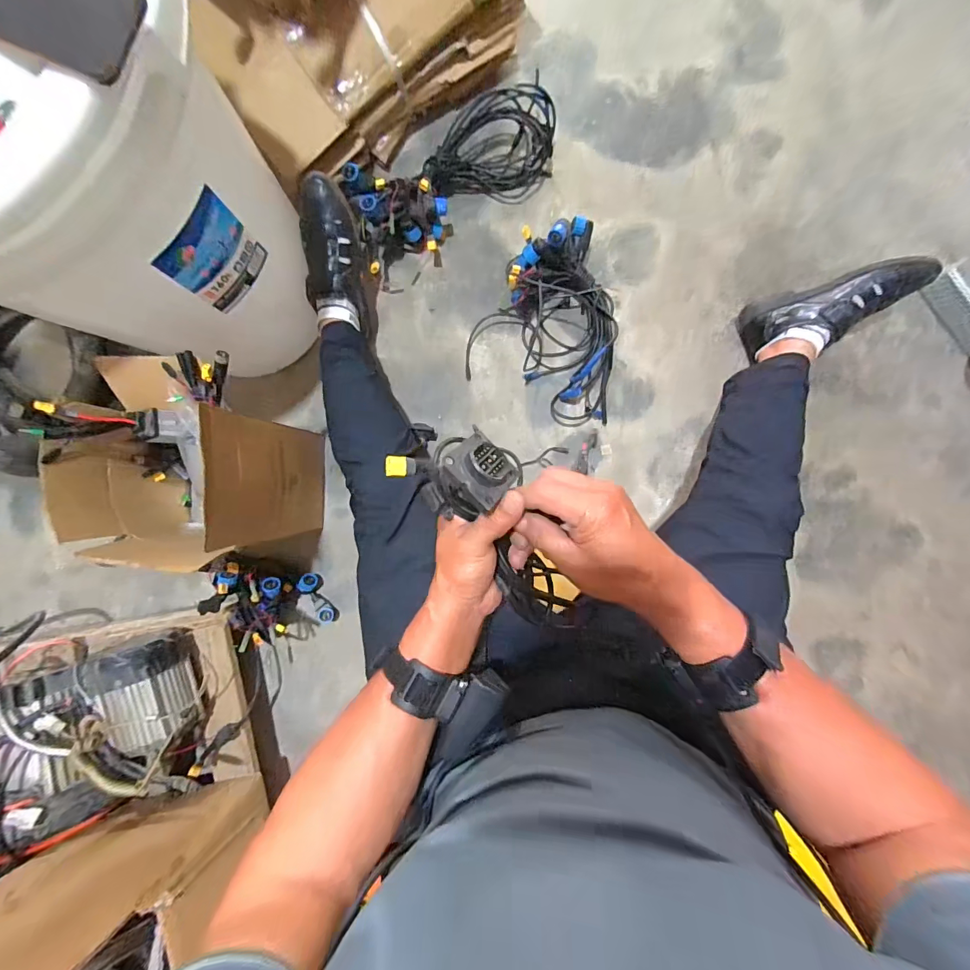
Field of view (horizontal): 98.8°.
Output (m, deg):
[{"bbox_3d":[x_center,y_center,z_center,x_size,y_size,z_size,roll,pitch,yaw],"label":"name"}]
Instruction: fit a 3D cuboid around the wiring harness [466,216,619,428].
[{"bbox_3d":[0.103,-0.278,0.775,0.291,0.118,0.350,-16,87,3],"label":"wiring harness"}]

